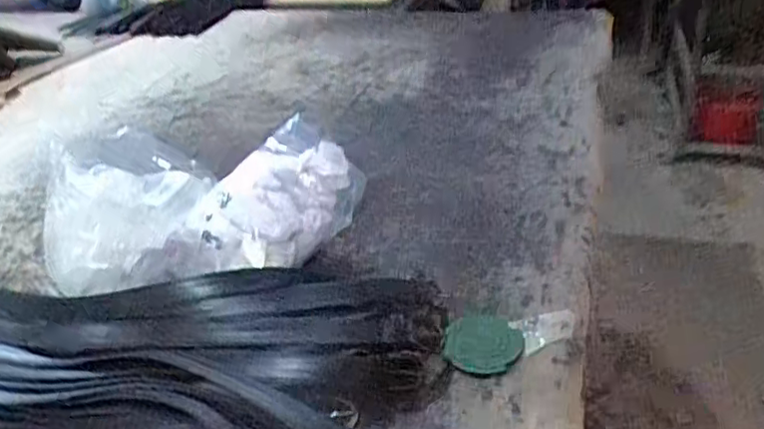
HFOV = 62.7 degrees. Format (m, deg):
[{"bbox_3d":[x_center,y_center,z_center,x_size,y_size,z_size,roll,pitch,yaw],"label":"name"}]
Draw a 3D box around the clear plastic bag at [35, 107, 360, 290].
[{"bbox_3d":[-0.168,-0.022,0.640,0.318,0.134,0.126,-15,32,-19],"label":"clear plastic bag"}]

